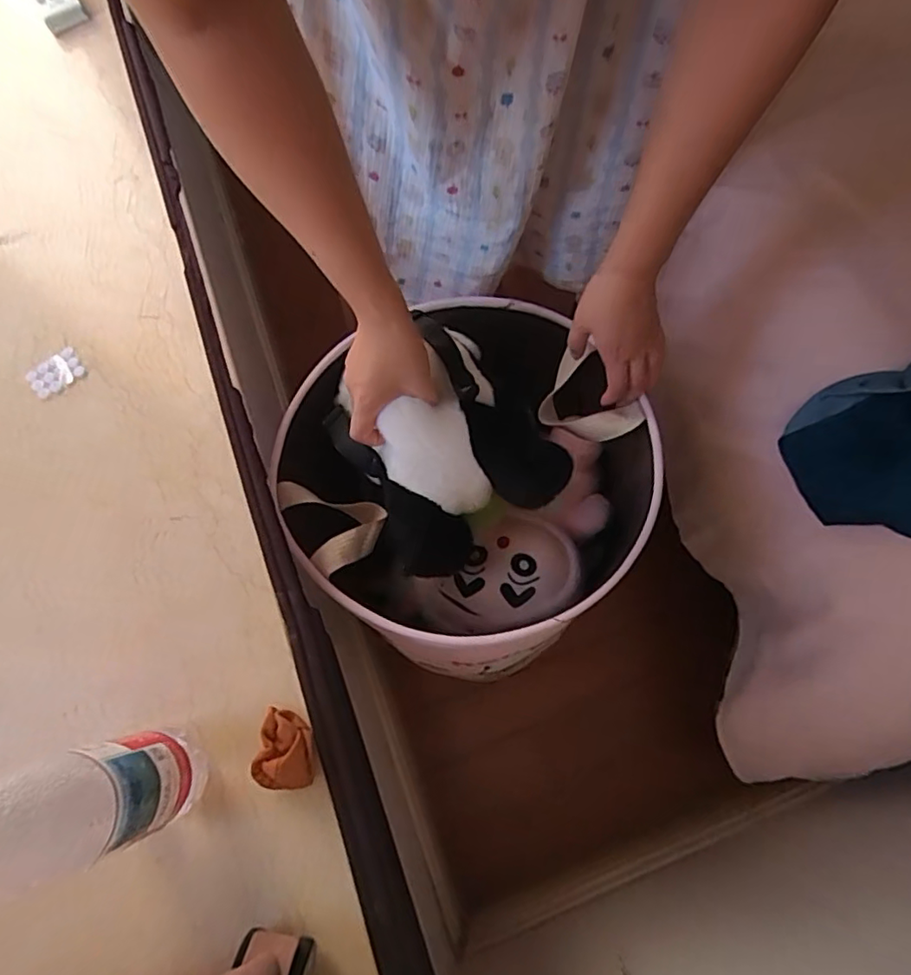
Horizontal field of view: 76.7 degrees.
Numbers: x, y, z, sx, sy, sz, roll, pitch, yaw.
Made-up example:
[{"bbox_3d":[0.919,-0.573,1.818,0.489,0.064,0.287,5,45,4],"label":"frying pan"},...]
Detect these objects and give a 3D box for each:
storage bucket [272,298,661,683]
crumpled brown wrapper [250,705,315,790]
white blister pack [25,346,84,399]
[{"bbox_3d":[0.018,-0.006,0.623,0.350,0.303,0.324,0,73,0],"label":"storage bucket"},{"bbox_3d":[-0.122,0.187,0.413,0.040,0.029,0.051,-5,73,-2],"label":"crumpled brown wrapper"},{"bbox_3d":[-0.364,-0.105,0.524,0.033,0.005,0.047,43,78,11],"label":"white blister pack"}]

